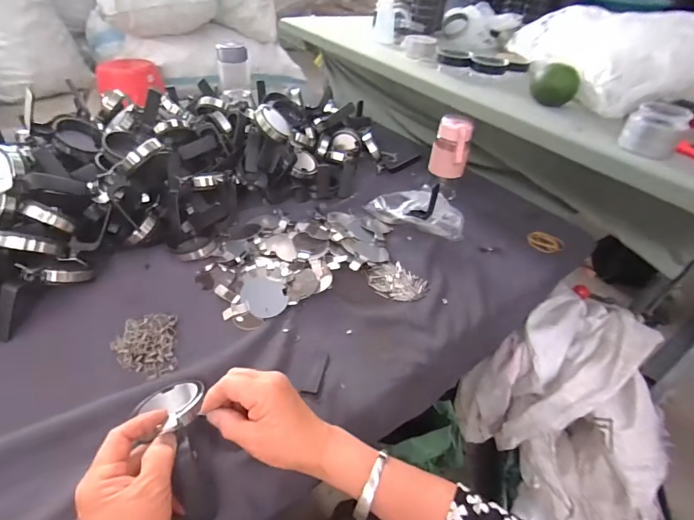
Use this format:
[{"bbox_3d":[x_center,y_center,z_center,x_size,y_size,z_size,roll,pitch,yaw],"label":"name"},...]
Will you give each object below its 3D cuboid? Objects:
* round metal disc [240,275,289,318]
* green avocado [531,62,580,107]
[{"bbox_3d":[-0.112,0.047,0.517,0.060,0.009,0.072,-11,50,-6],"label":"round metal disc"},{"bbox_3d":[0.344,-0.288,0.638,0.071,0.055,0.053,20,44,16],"label":"green avocado"}]

